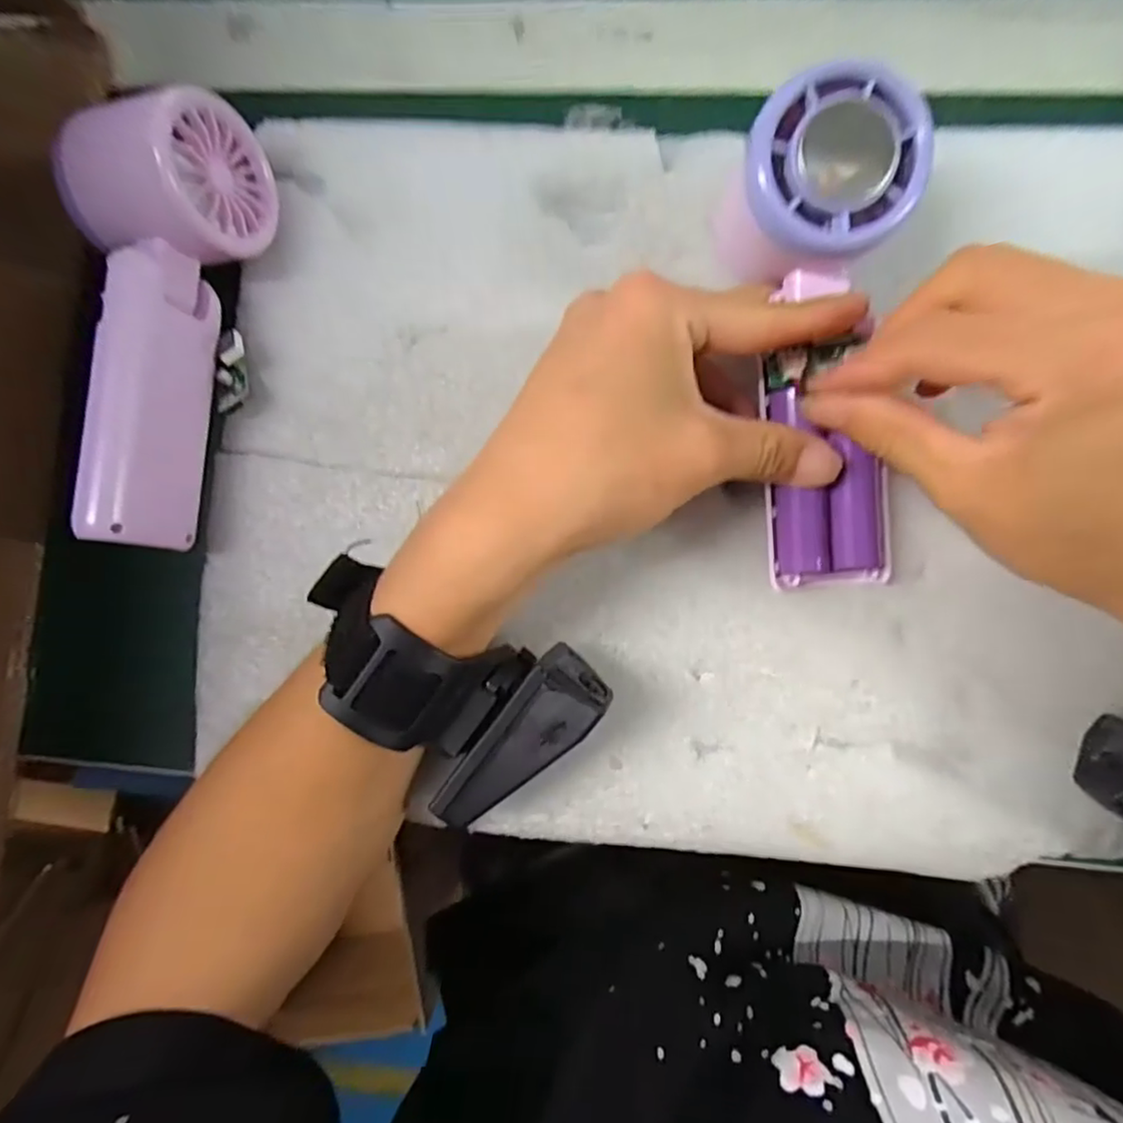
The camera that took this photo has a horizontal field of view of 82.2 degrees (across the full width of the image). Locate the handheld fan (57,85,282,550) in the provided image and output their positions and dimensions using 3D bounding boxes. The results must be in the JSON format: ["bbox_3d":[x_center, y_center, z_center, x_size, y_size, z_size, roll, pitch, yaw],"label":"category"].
[{"bbox_3d":[-0.157,-0.091,0.243,0.055,0.054,0.166,10,88,5],"label":"handheld fan"}]

